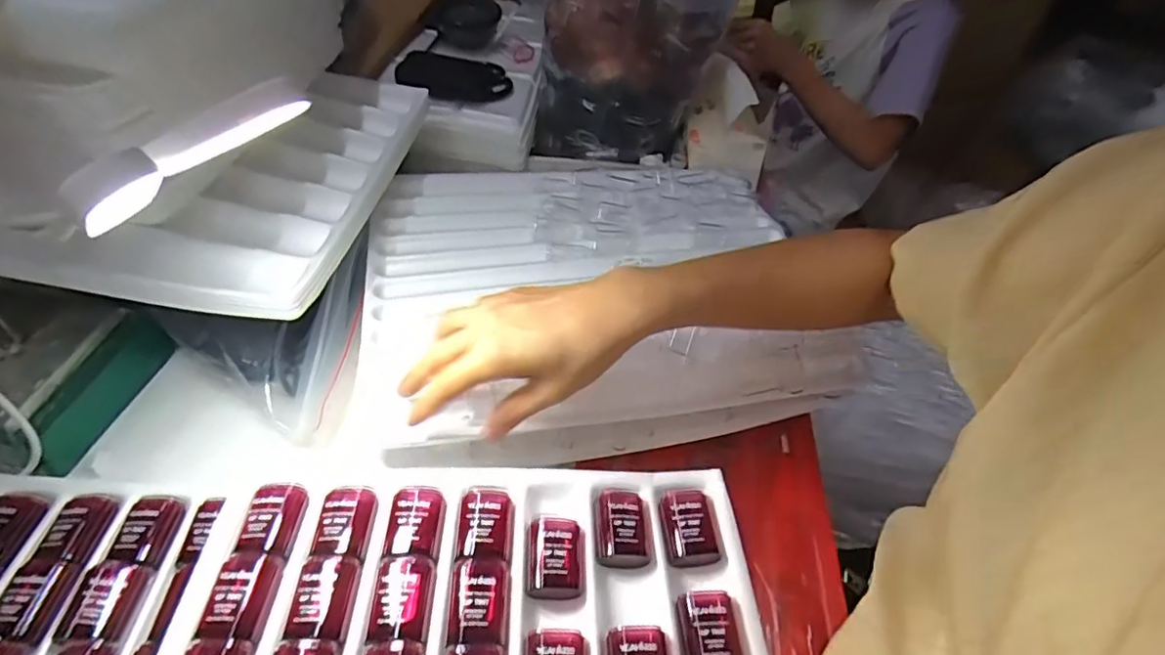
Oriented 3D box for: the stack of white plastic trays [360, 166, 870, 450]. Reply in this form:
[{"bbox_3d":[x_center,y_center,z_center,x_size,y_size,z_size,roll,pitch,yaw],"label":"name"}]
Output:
[{"bbox_3d":[0.010,-0.039,0.514,0.379,0.062,0.306,-6,47,-9],"label":"stack of white plastic trays"}]

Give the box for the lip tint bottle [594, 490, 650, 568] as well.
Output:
[{"bbox_3d":[0.023,0.123,0.349,0.032,0.023,0.049,5,45,-3],"label":"lip tint bottle"}]

